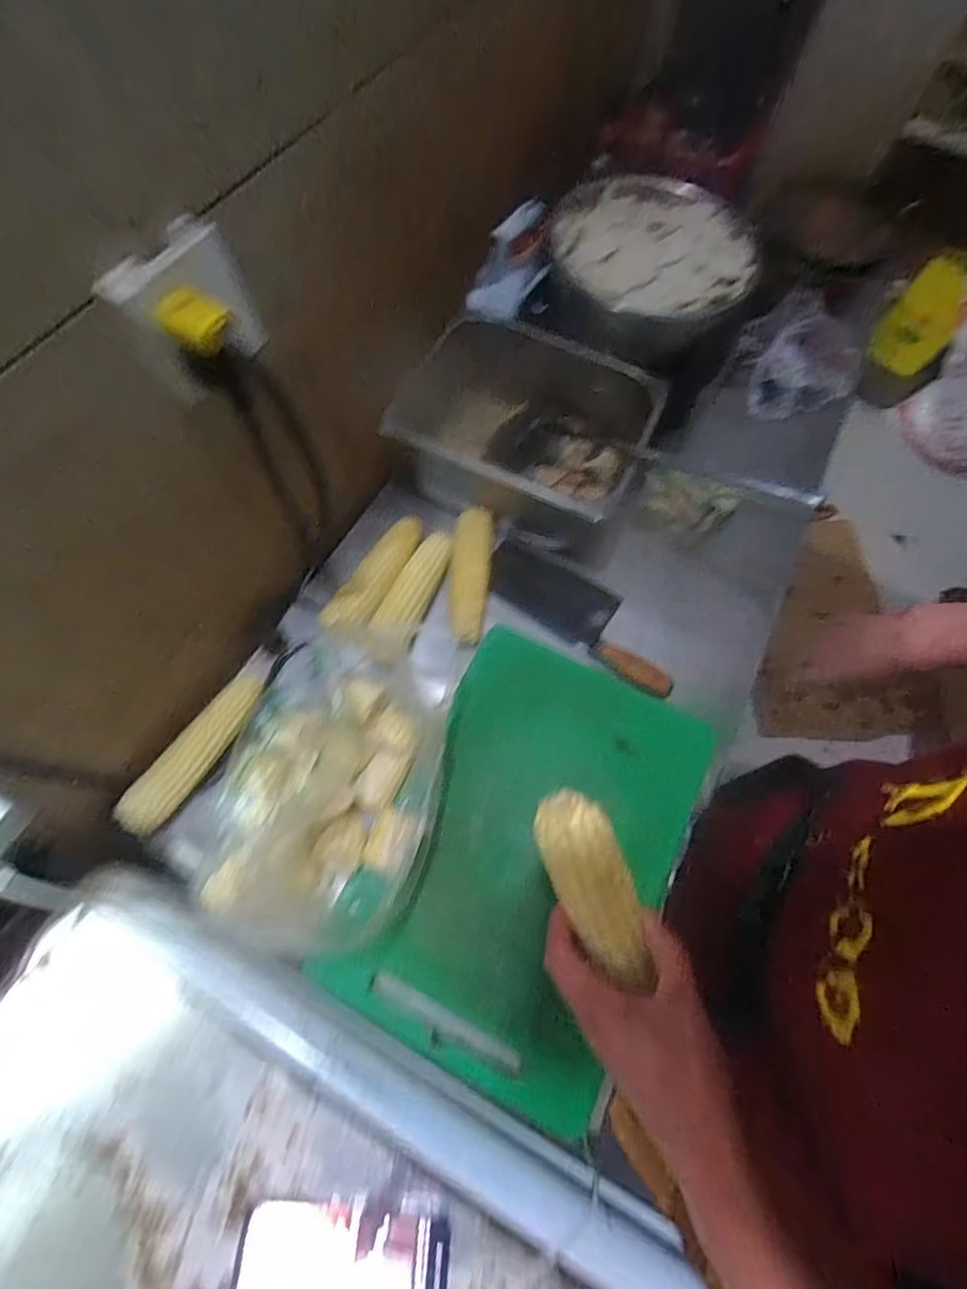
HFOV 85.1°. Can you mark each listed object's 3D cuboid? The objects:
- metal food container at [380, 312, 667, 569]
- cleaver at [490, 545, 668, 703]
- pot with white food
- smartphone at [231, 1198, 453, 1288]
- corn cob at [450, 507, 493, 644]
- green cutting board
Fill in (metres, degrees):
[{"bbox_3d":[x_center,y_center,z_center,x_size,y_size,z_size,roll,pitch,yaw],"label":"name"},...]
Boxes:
[{"bbox_3d":[0.042,-0.295,0.759,0.371,0.151,0.249,19,67,7],"label":"metal food container"},{"bbox_3d":[0.140,-0.046,0.747,0.298,0.024,0.110,33,70,12],"label":"cleaver"},{"bbox_3d":[0.231,-0.541,0.766,0.281,0.113,0.270,21,68,8],"label":"pot with white food"},{"bbox_3d":[-0.110,0.494,0.410,0.162,0.014,0.084,7,67,0],"label":"smartphone"},{"bbox_3d":[-0.020,-0.091,0.728,0.054,0.046,0.191,5,66,1],"label":"corn cob"},{"bbox_3d":[0.057,0.230,0.613,0.310,0.030,0.458,28,72,4],"label":"green cutting board"}]

